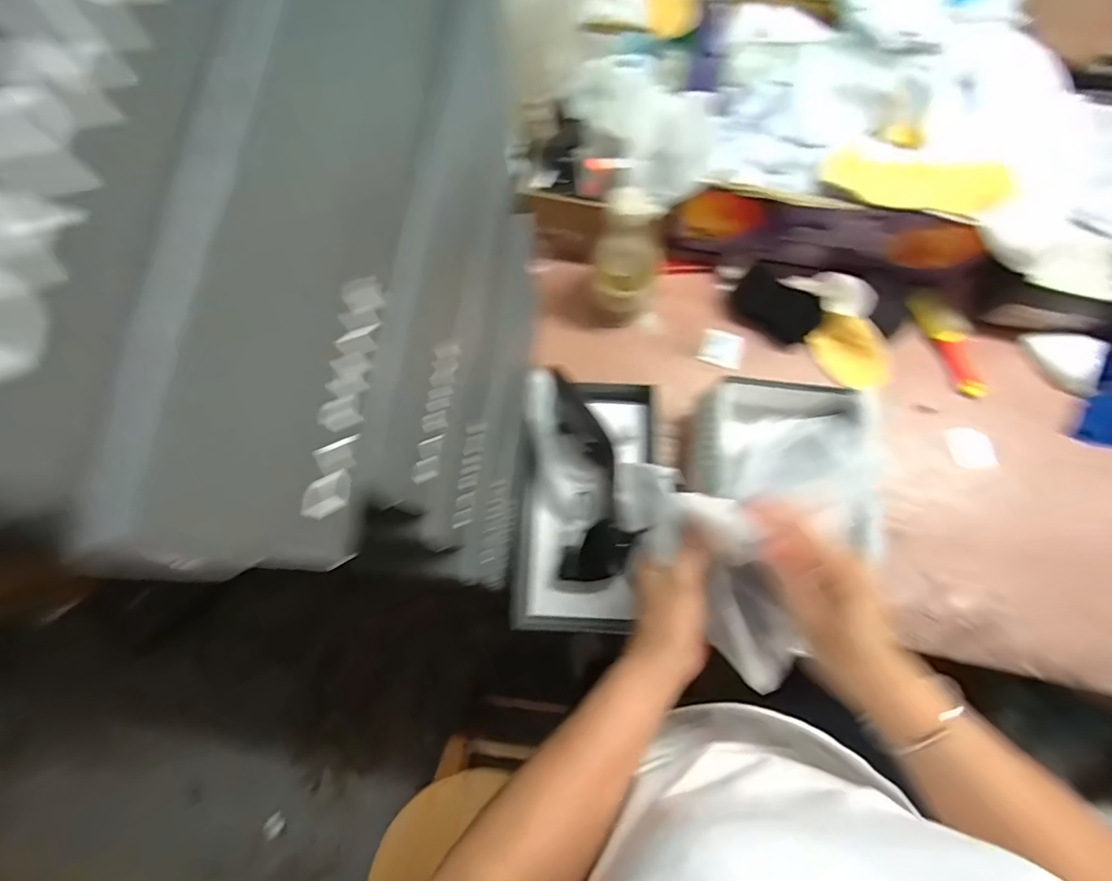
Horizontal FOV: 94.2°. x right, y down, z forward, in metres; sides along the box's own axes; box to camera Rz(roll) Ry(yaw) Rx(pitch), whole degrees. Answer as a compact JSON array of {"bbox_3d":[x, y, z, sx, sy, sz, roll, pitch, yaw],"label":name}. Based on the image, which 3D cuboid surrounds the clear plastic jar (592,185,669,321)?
[{"bbox_3d":[0.090,-0.225,0.640,0.084,0.182,0.091,8,76,3],"label":"clear plastic jar"}]

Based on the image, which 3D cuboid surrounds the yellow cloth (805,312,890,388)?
[{"bbox_3d":[0.390,-0.118,0.684,0.111,0.075,0.010,54,40,-8],"label":"yellow cloth"}]

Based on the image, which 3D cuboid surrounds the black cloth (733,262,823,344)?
[{"bbox_3d":[0.298,-0.184,0.694,0.120,0.059,0.052,37,79,10],"label":"black cloth"}]

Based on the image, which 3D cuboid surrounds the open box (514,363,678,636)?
[{"bbox_3d":[0.040,0.073,0.625,0.169,0.071,0.304,4,76,2],"label":"open box"}]

